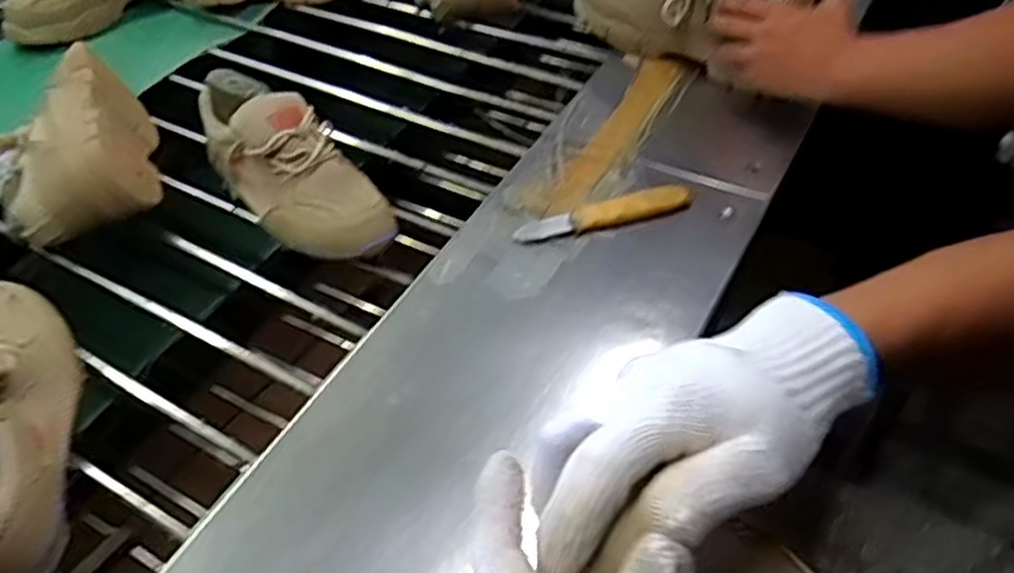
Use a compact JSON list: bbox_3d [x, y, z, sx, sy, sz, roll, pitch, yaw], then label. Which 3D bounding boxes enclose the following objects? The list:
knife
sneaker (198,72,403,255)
[{"bbox_3d":[0.089,-0.065,0.678,0.163,0.014,0.025,-11,48,-9],"label":"knife"},{"bbox_3d":[-0.216,-0.120,0.729,0.273,0.105,0.100,41,61,20],"label":"sneaker"}]

